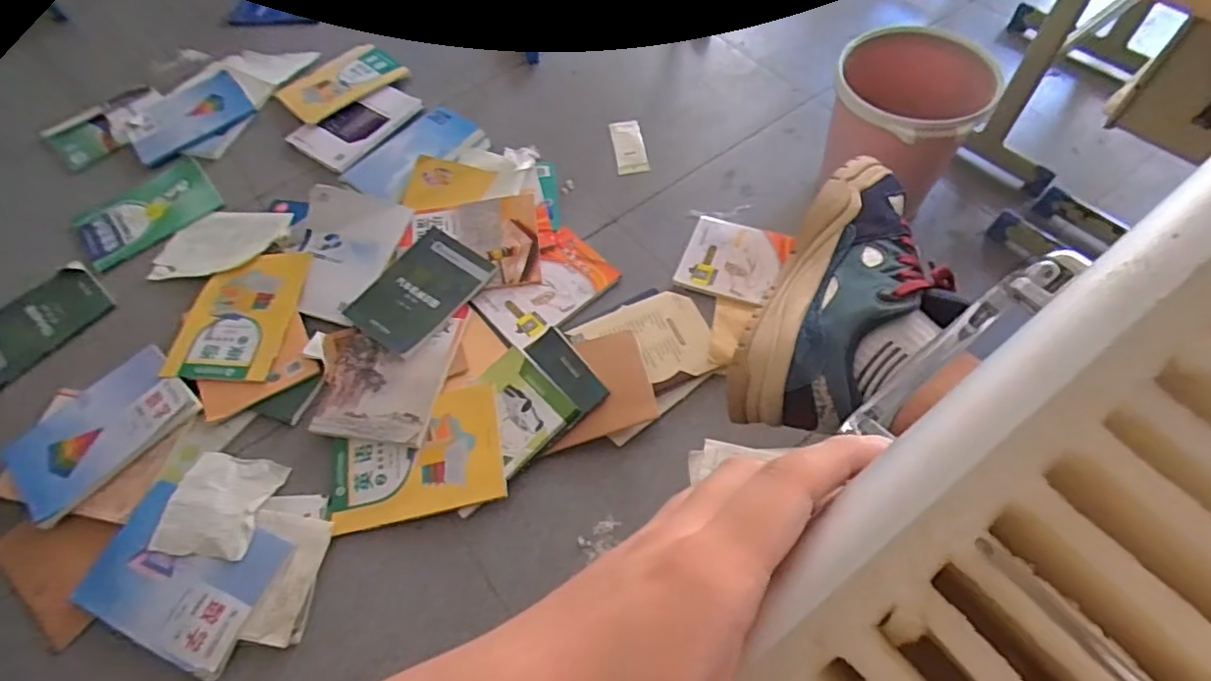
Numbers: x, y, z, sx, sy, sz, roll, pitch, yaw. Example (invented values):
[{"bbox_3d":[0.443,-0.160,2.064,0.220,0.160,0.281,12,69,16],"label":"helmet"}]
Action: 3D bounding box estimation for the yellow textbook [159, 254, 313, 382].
[{"bbox_3d":[-0.714,-0.049,1.187,0.216,0.022,0.278,4,60,6],"label":"yellow textbook"}]

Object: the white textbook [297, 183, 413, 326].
[{"bbox_3d":[-0.528,-0.173,1.219,0.201,0.022,0.275,15,71,4],"label":"white textbook"}]

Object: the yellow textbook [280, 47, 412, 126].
[{"bbox_3d":[-0.660,-0.646,1.523,0.278,0.027,0.201,-40,64,-18],"label":"yellow textbook"}]

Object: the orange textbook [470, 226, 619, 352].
[{"bbox_3d":[-0.110,-0.100,1.167,0.174,0.020,0.260,37,64,25],"label":"orange textbook"}]

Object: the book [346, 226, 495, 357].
[{"bbox_3d":[-0.354,-0.099,1.177,0.183,0.016,0.250,29,66,20],"label":"book"}]

